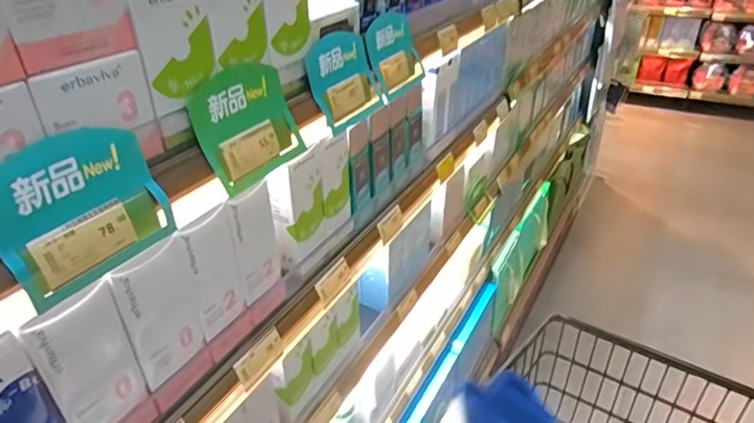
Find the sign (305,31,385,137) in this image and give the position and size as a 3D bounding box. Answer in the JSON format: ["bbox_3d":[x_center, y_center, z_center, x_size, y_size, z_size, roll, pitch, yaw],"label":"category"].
[{"bbox_3d":[-0.034,-0.144,0.570,0.006,0.099,0.109,-1,31,36],"label":"sign"}]

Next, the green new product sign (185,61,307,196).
[{"bbox_3d":[-0.112,-0.078,0.457,0.009,0.096,0.109,2,30,35],"label":"green new product sign"}]

